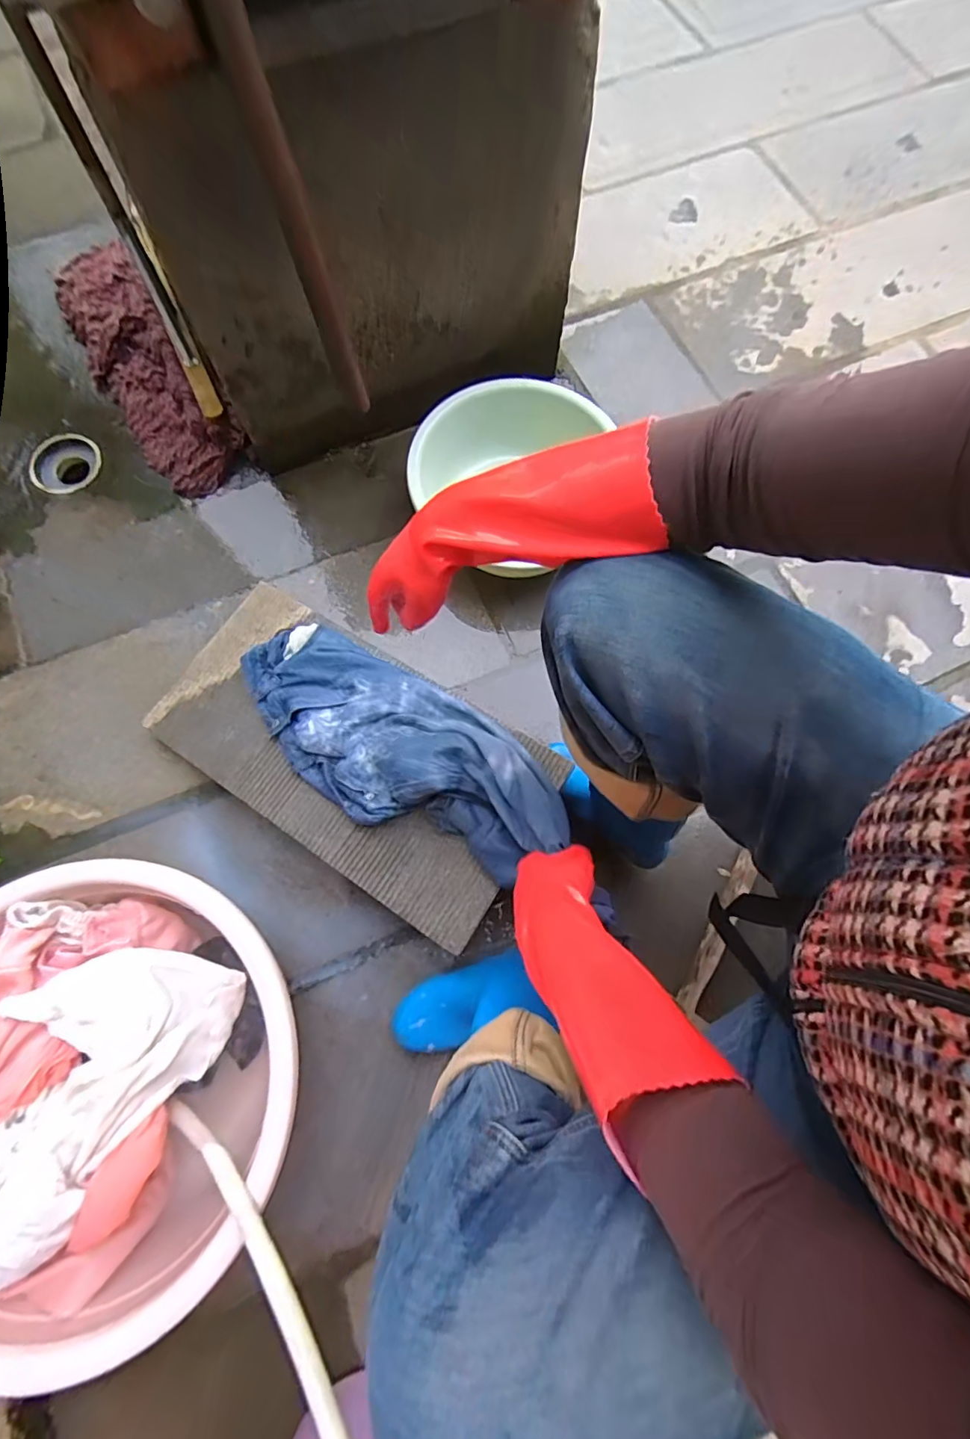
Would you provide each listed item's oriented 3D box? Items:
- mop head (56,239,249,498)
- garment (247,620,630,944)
[{"bbox_3d":[-0.645,-0.666,0.974,0.172,0.051,0.586,-33,78,-9],"label":"mop head"},{"bbox_3d":[-0.133,0.030,0.698,0.527,0.100,0.204,28,76,23],"label":"garment"}]

